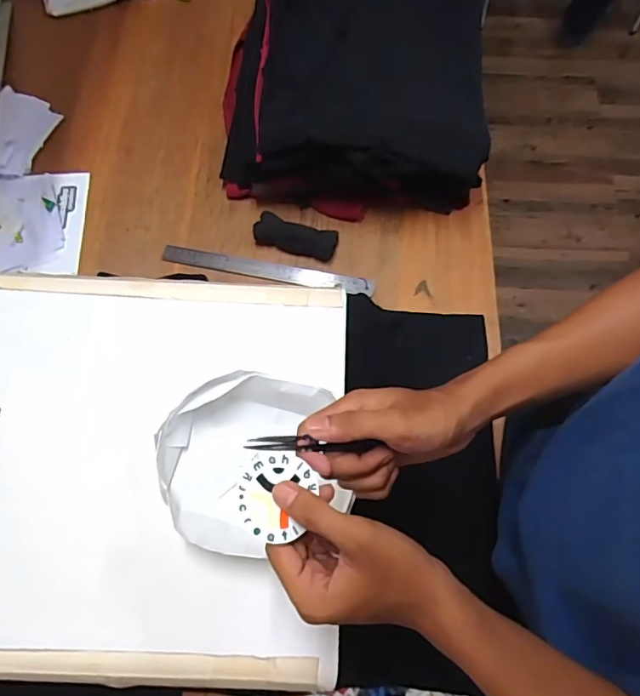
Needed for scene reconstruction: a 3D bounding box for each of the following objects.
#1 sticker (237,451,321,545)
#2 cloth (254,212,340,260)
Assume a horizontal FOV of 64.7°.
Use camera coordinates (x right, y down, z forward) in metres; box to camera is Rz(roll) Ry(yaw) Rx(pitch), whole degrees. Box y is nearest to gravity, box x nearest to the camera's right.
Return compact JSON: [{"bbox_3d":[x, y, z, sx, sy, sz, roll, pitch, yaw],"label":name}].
[{"bbox_3d":[-0.031,0.102,0.348,0.050,0.004,0.057,29,67,-6],"label":"sticker"},{"bbox_3d":[-0.036,-0.170,0.771,0.125,0.033,0.041,15,71,5],"label":"cloth"}]

